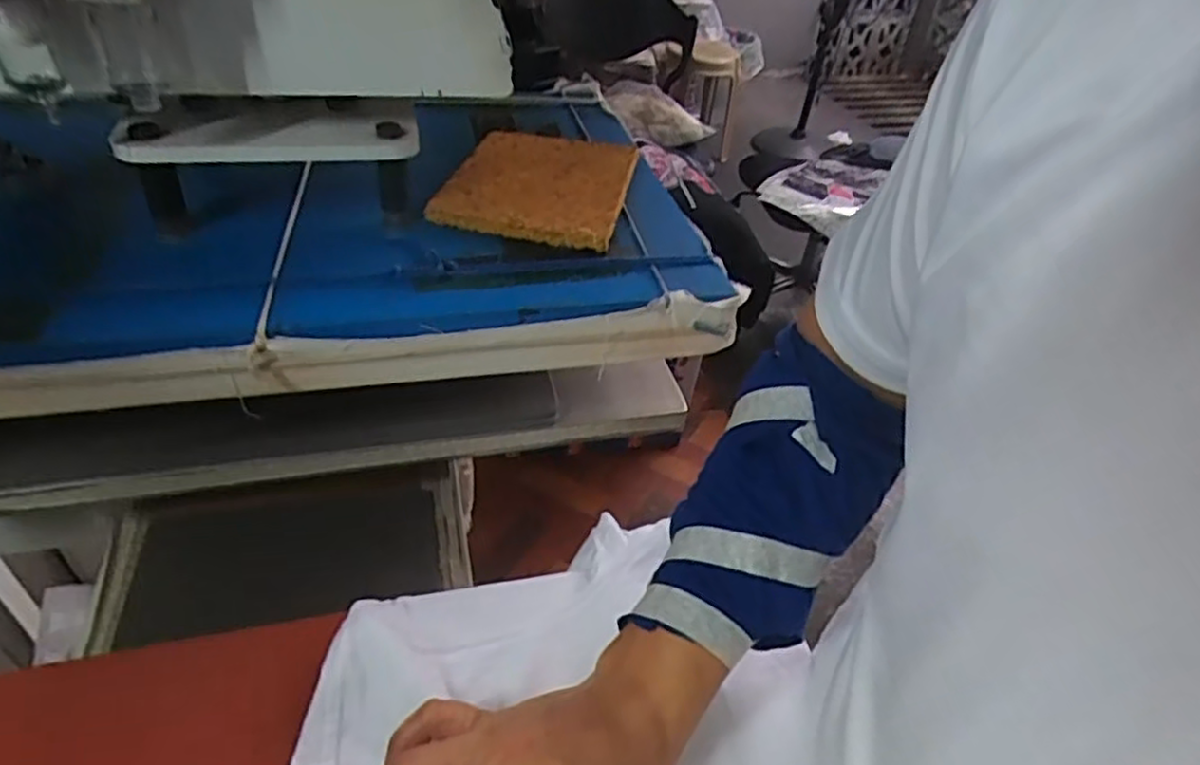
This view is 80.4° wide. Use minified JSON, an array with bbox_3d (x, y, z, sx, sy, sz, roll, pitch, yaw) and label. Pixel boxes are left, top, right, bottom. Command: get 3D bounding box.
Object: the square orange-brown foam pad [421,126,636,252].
[{"bbox_3d":[-0.046,-0.165,0.581,0.135,0.015,0.169,11,40,6],"label":"square orange-brown foam pad"}]

